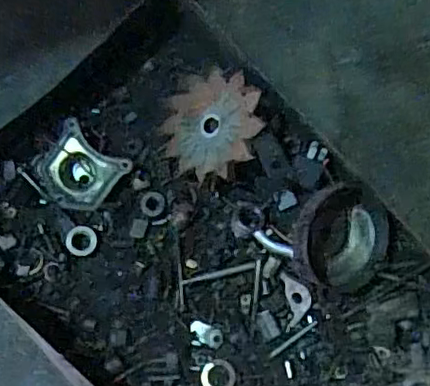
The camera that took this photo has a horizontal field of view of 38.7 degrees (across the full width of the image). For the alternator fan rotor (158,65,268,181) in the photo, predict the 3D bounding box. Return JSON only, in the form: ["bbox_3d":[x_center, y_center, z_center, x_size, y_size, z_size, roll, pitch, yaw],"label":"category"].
[{"bbox_3d":[-0.003,-0.062,0.560,0.101,0.015,0.095,-5,83,35],"label":"alternator fan rotor"}]

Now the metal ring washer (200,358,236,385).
[{"bbox_3d":[0.003,0.162,0.539,0.031,0.004,0.030,1,74,-2],"label":"metal ring washer"}]

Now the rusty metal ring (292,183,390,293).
[{"bbox_3d":[0.114,0.040,0.557,0.081,0.022,0.091,-1,75,-2],"label":"rusty metal ring"}]

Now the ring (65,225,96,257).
[{"bbox_3d":[-0.122,0.044,0.559,0.028,0.006,0.027,0,75,-2],"label":"ring"}]

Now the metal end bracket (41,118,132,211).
[{"bbox_3d":[-0.122,-0.019,0.565,0.066,0.016,0.071,33,100,1],"label":"metal end bracket"}]

